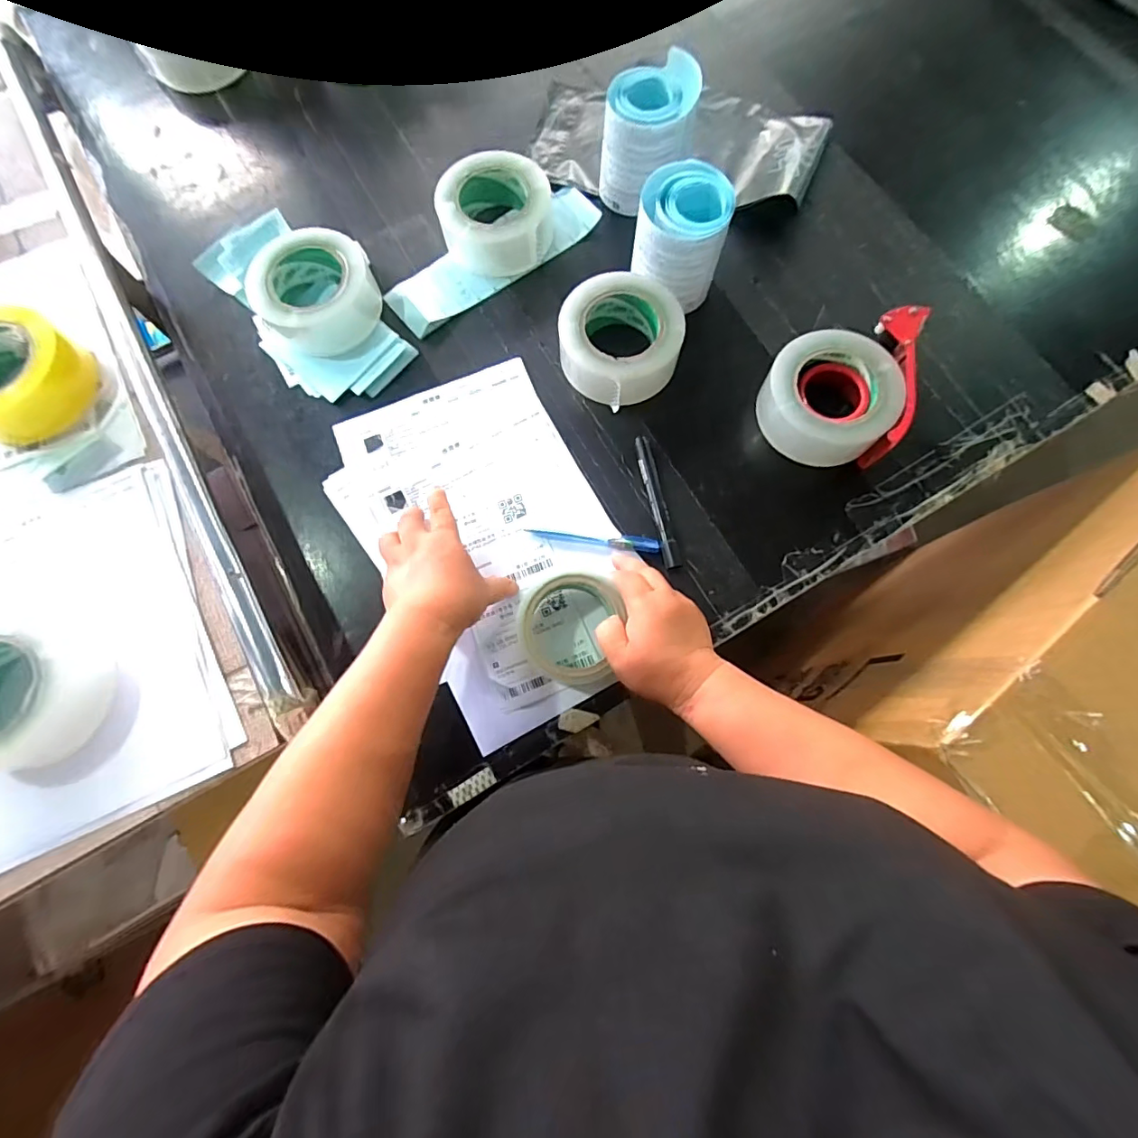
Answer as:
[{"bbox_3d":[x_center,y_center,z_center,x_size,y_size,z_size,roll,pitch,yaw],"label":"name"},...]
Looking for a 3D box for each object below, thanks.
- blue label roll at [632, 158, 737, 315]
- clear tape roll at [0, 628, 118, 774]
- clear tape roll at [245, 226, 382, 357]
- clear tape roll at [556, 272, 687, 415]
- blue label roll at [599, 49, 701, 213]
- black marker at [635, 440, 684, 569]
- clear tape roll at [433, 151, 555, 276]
[{"bbox_3d":[0.112,-0.331,0.529,0.089,0.105,0.104,15,76,4],"label":"blue label roll"},{"bbox_3d":[-0.452,0.104,0.416,0.117,0.049,0.111,0,75,0],"label":"clear tape roll"},{"bbox_3d":[-0.270,-0.292,0.544,0.116,0.066,0.112,0,75,0],"label":"clear tape roll"},{"bbox_3d":[0.052,-0.238,0.531,0.118,0.056,0.117,0,75,0],"label":"clear tape roll"},{"bbox_3d":[0.086,-0.475,0.565,0.096,0.103,0.120,5,75,2],"label":"blue label roll"},{"bbox_3d":[0.088,-0.068,0.509,0.016,0.012,0.137,-12,75,-3],"label":"black marker"},{"bbox_3d":[-0.081,-0.393,0.570,0.123,0.065,0.102,-5,75,-1],"label":"clear tape roll"}]

